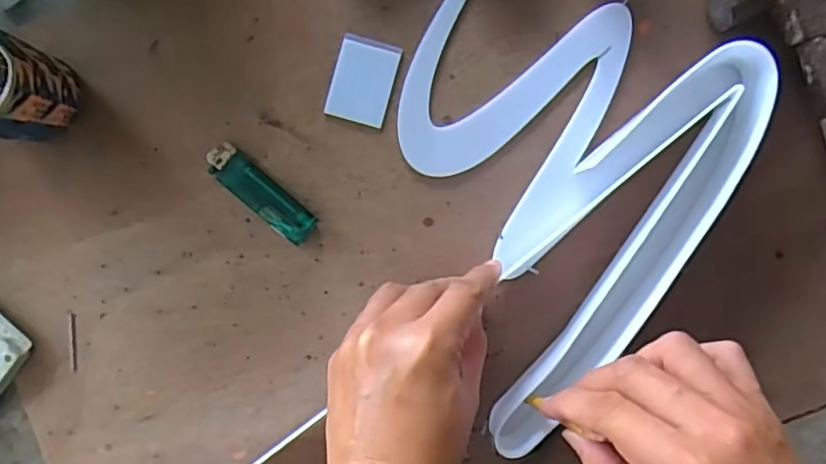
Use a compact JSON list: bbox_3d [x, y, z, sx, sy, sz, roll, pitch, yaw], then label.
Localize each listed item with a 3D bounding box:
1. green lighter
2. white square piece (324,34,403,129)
[{"bbox_3d":[-0.098,-0.025,0.409,0.079,0.011,0.023,41,91,-1],"label":"green lighter"},{"bbox_3d":[-0.032,-0.099,0.412,0.039,0.004,0.054,15,91,0],"label":"white square piece"}]

